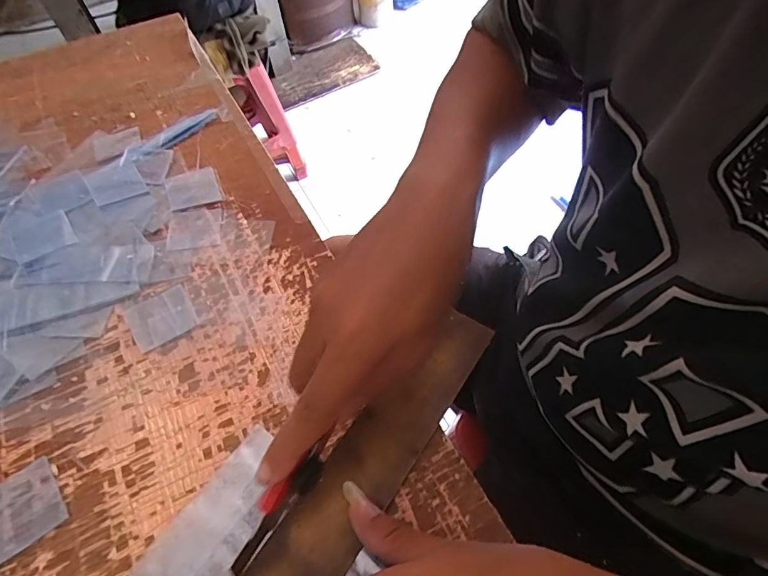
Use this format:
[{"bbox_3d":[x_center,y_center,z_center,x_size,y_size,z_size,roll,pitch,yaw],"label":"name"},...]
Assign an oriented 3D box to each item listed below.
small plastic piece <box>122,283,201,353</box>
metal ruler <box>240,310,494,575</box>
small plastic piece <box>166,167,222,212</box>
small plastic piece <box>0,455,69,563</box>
[{"bbox_3d":[-0.174,0.022,0.349,0.047,0.004,0.047,-30,60,-17],"label":"small plastic piece"},{"bbox_3d":[-0.061,0.169,0.240,0.046,0.012,0.425,29,61,20],"label":"metal ruler"},{"bbox_3d":[-0.183,-0.096,0.427,0.045,0.004,0.048,-22,58,-12],"label":"small plastic piece"},{"bbox_3d":[-0.224,0.136,0.273,0.046,0.004,0.048,-36,62,-20],"label":"small plastic piece"}]

